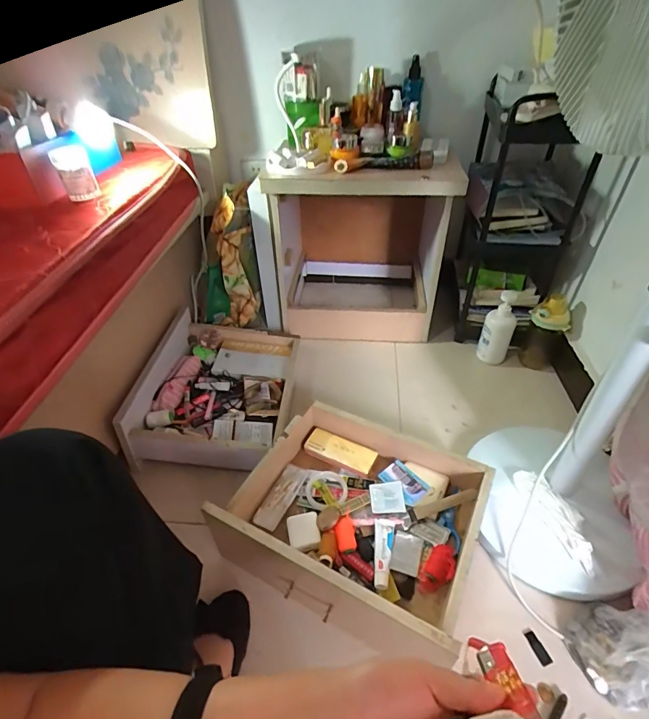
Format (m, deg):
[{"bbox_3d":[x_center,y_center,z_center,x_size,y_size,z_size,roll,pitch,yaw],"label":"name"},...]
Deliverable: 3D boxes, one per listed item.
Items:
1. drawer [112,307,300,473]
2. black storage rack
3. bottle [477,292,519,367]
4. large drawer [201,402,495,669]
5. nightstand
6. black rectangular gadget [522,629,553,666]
[{"bbox_3d":[-0.243,0.048,0.940,0.323,0.114,0.410,2,41,3],"label":"drawer"},{"bbox_3d":[0.493,-0.356,1.061,0.271,0.543,0.335,13,43,16],"label":"black storage rack"},{"bbox_3d":[0.449,-0.077,1.053,0.072,0.185,0.068,18,45,21],"label":"bottle"},{"bbox_3d":[0.061,0.252,0.694,0.370,0.152,0.334,16,44,19],"label":"large drawer"},{"bbox_3d":[0.074,-0.342,1.211,0.468,0.517,0.447,2,41,4],"label":"nightstand"},{"bbox_3d":[0.319,0.430,0.608,0.018,0.004,0.046,-17,43,-17],"label":"black rectangular gadget"}]

